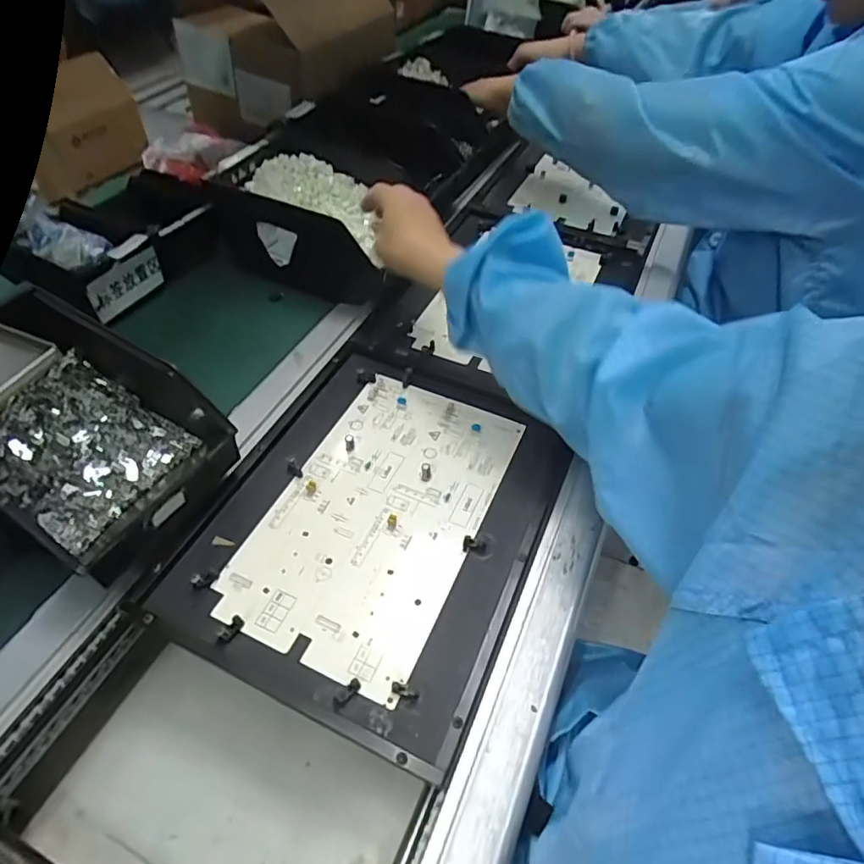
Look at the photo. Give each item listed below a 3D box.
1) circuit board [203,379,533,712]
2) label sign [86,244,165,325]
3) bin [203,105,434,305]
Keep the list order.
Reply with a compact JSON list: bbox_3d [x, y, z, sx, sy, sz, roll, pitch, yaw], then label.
[{"bbox_3d":[-0.046,0.065,0.494,0.175,0.008,0.286,21,52,15],"label":"circuit board"},{"bbox_3d":[-0.333,-0.165,0.601,0.009,0.046,0.092,15,51,30],"label":"label sign"},{"bbox_3d":[-0.133,-0.255,0.652,0.187,0.114,0.137,15,51,11],"label":"bin"}]

